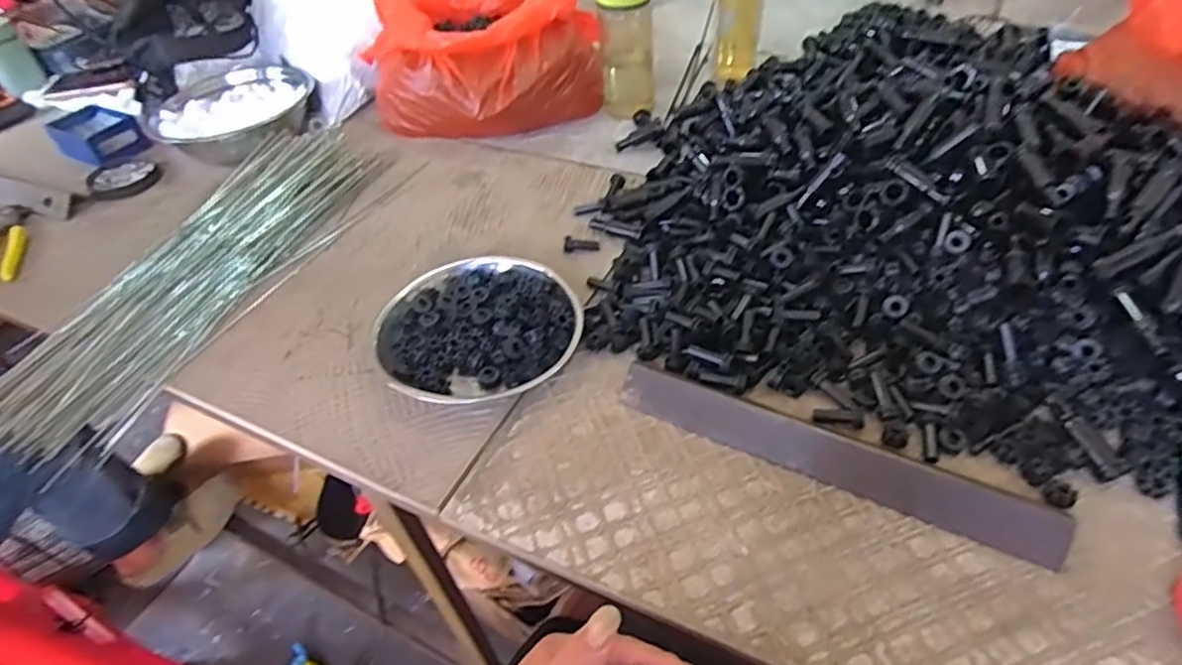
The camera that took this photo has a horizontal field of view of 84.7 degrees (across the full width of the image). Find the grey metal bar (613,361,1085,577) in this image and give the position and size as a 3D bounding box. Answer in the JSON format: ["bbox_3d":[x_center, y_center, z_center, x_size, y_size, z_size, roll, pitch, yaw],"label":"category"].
[{"bbox_3d":[0.167,0.086,0.474,0.308,0.025,0.028,19,51,24],"label":"grey metal bar"}]

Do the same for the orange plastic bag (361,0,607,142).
[{"bbox_3d":[-0.147,-0.384,0.895,0.292,0.150,0.272,-30,50,-21],"label":"orange plastic bag"}]

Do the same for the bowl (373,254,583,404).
[{"bbox_3d":[-0.106,-0.002,0.600,0.173,0.033,0.173,-3,45,4],"label":"bowl"}]

